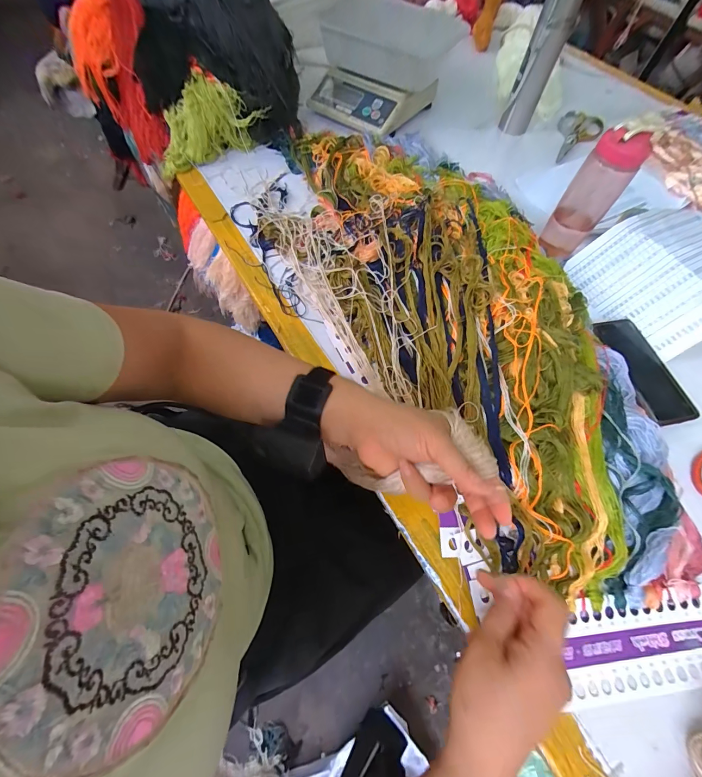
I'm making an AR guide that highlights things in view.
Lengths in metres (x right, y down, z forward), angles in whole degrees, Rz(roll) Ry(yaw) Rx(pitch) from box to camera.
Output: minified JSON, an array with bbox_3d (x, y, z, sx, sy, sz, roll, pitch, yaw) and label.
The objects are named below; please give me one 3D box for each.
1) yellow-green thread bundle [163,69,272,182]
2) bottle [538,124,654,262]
[{"bbox_3d":[-0.272,-0.493,0.636,0.208,0.104,0.085,-32,69,-18],"label":"yellow-green thread bundle"},{"bbox_3d":[0.361,-0.288,0.521,0.064,0.176,0.058,35,66,14],"label":"bottle"}]

